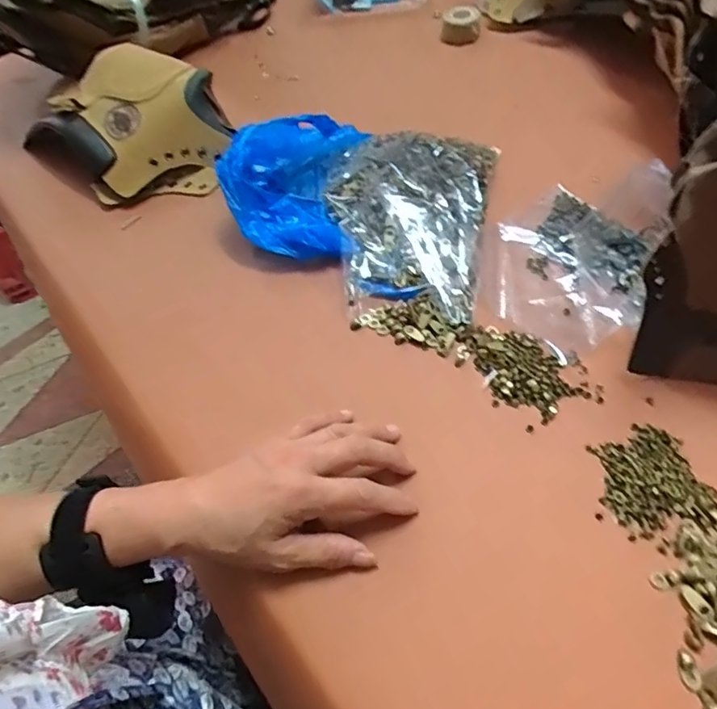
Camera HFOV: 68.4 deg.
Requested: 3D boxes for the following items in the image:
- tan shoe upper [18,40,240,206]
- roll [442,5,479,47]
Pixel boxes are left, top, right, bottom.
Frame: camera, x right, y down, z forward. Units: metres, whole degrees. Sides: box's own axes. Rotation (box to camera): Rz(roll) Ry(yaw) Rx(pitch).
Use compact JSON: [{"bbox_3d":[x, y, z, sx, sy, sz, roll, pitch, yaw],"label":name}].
[{"bbox_3d":[-0.237,-0.235,0.555,0.187,0.099,0.130,-20,56,-8],"label":"tan shoe upper"},{"bbox_3d":[0.132,-0.424,0.680,0.048,0.035,0.048,9,57,12],"label":"roll"}]

